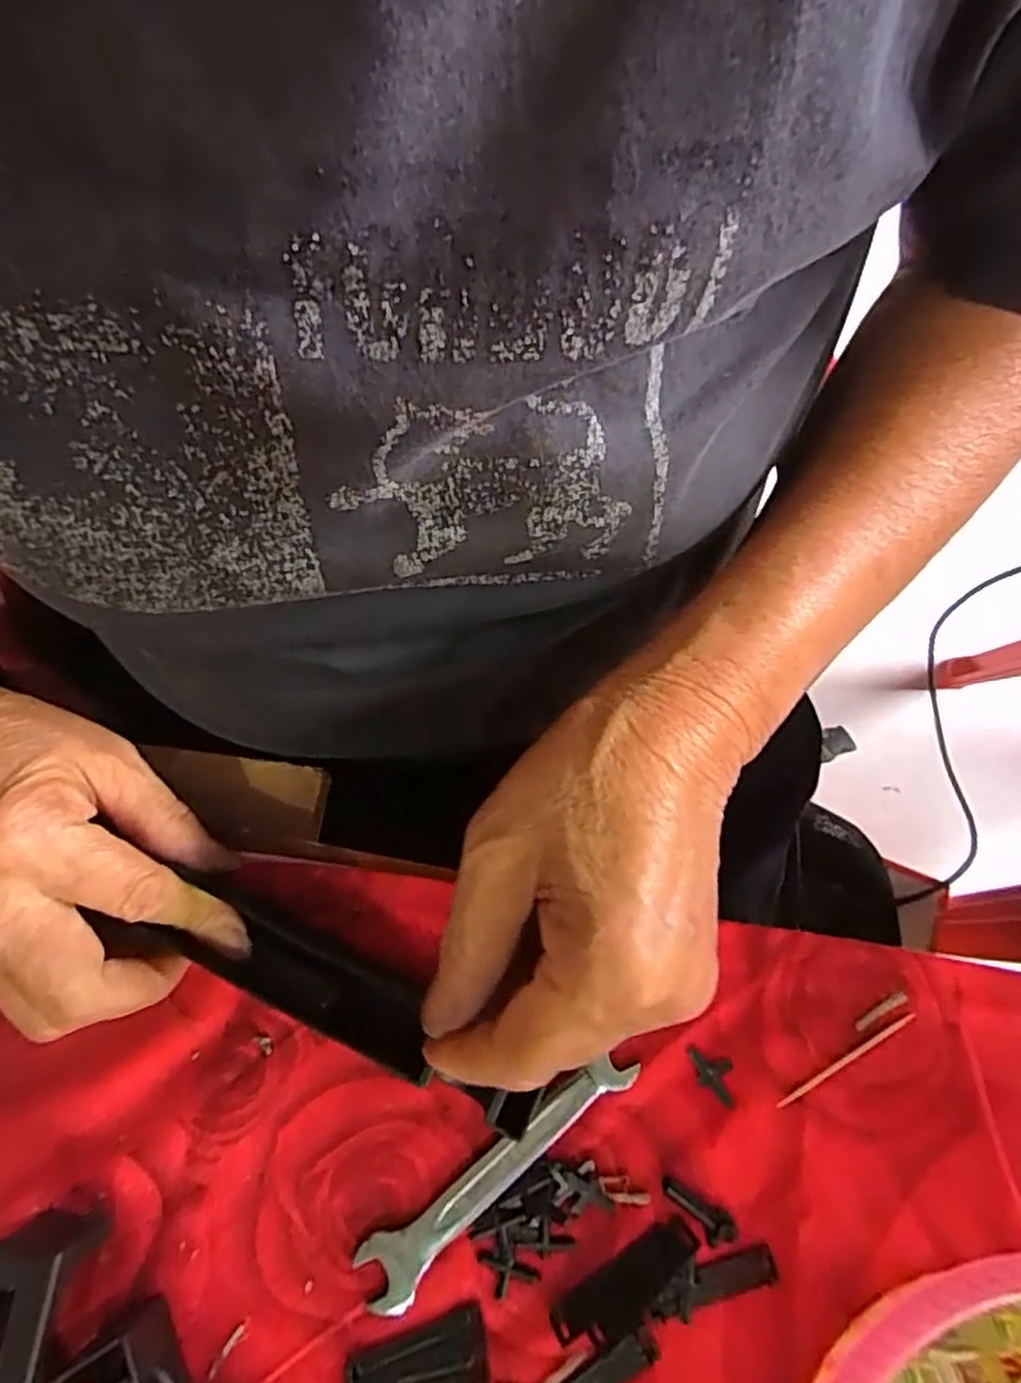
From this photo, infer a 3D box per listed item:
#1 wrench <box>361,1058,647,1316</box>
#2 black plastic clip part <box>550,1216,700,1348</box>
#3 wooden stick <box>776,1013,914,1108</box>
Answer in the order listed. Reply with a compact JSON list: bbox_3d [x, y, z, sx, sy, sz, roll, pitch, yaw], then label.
[{"bbox_3d":[-0.005,0.166,0.243,0.111,0.010,0.021,-38,74,-12],"label":"wrench"},{"bbox_3d":[0.040,0.199,0.234,0.053,0.004,0.017,-31,73,-10],"label":"black plastic clip part"},{"bbox_3d":[0.122,0.134,0.254,0.060,0.005,0.004,-28,72,-9],"label":"wooden stick"}]

